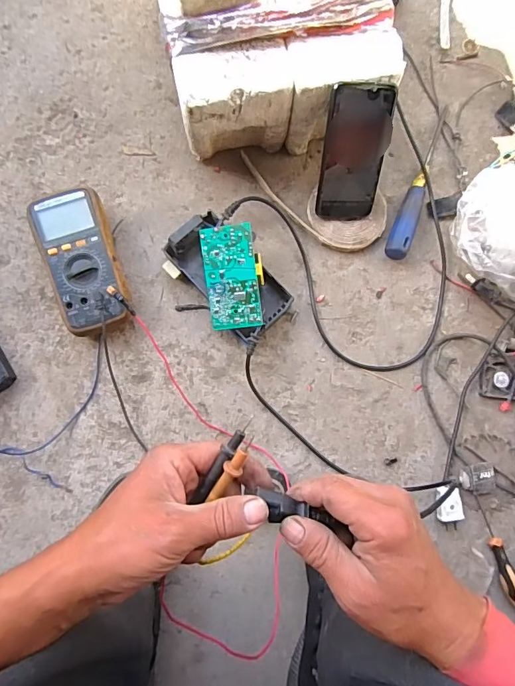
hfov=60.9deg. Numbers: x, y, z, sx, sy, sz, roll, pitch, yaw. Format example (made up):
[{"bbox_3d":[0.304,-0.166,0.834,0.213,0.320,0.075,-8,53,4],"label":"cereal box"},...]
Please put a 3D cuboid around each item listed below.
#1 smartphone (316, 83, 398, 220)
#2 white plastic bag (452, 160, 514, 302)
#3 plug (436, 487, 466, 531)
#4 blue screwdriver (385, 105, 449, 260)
[{"bbox_3d":[0.120,-0.232,0.551,0.078,0.163,0.009,-2,42,-6],"label":"smartphone"},{"bbox_3d":[0.337,-0.150,0.592,0.126,0.096,0.166,8,83,-4],"label":"white plastic bag"},{"bbox_3d":[0.256,0.222,0.583,0.039,0.016,0.054,1,83,-5],"label":"plug"},{"bbox_3d":[0.233,-0.228,0.619,0.031,0.028,0.241,24,82,-2],"label":"blue screwdriver"}]

